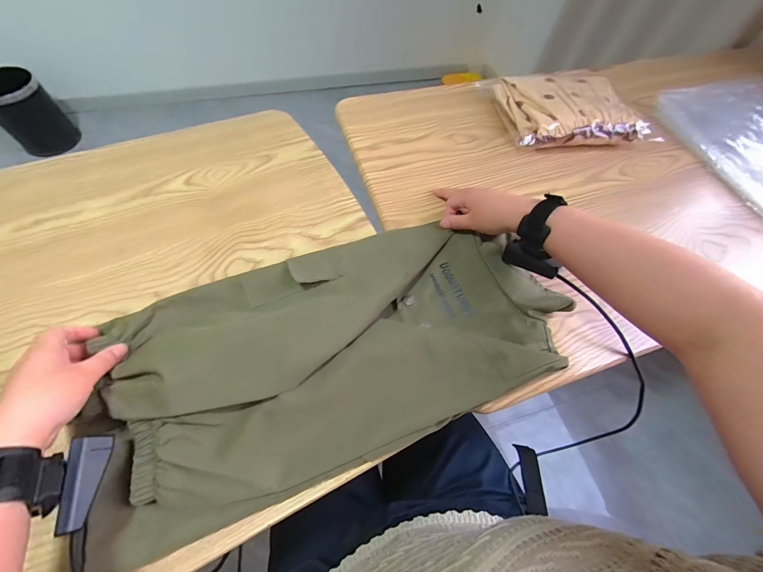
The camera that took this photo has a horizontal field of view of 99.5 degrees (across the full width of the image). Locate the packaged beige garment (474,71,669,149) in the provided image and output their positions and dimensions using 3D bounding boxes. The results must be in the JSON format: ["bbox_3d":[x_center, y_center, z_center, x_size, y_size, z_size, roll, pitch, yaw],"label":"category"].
[{"bbox_3d":[0.343,-0.335,0.605,0.271,0.042,0.200,-3,62,-6],"label":"packaged beige garment"}]

